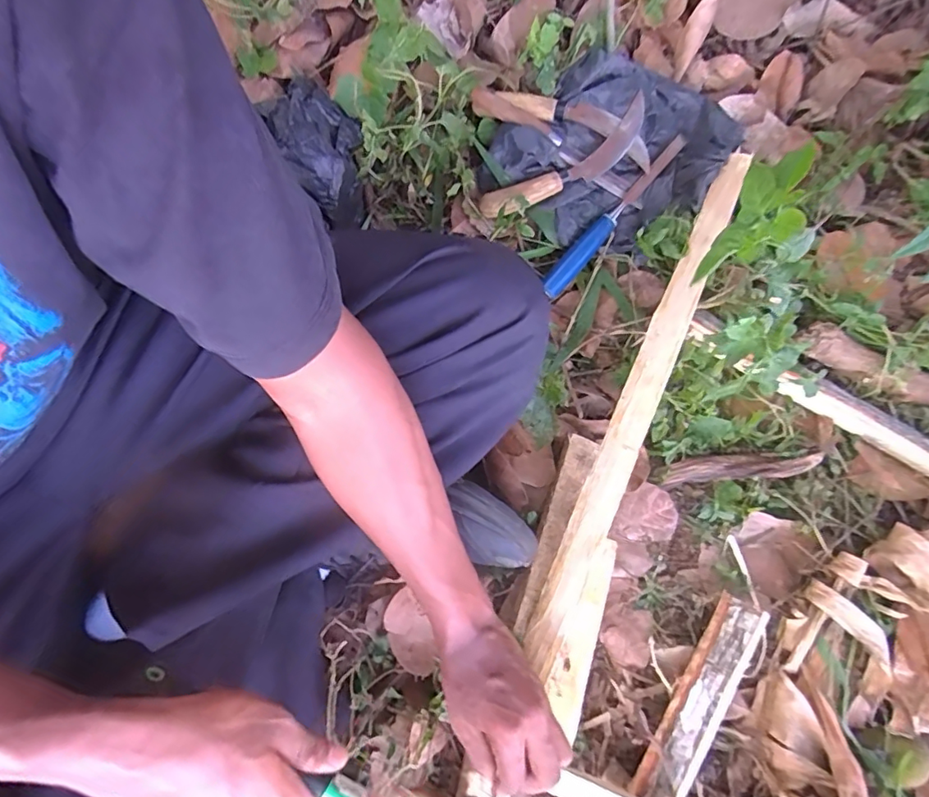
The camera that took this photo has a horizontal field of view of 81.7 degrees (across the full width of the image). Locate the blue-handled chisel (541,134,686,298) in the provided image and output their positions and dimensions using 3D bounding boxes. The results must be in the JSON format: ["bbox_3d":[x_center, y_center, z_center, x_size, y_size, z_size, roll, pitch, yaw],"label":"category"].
[{"bbox_3d":[0.166,-0.204,0.595,0.024,0.020,0.221,42,94,9],"label":"blue-handled chisel"}]

